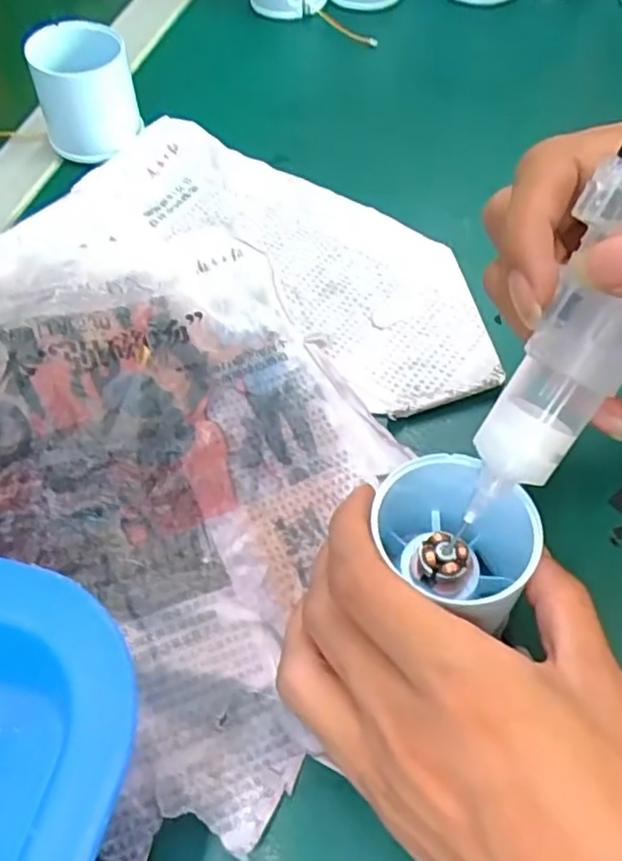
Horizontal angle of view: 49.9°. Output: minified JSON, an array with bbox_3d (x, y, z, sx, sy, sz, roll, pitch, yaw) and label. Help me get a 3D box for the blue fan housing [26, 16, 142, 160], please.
[{"bbox_3d":[-0.126,-0.193,0.376,0.053,0.054,0.049,-11,58,-4],"label":"blue fan housing"}]

